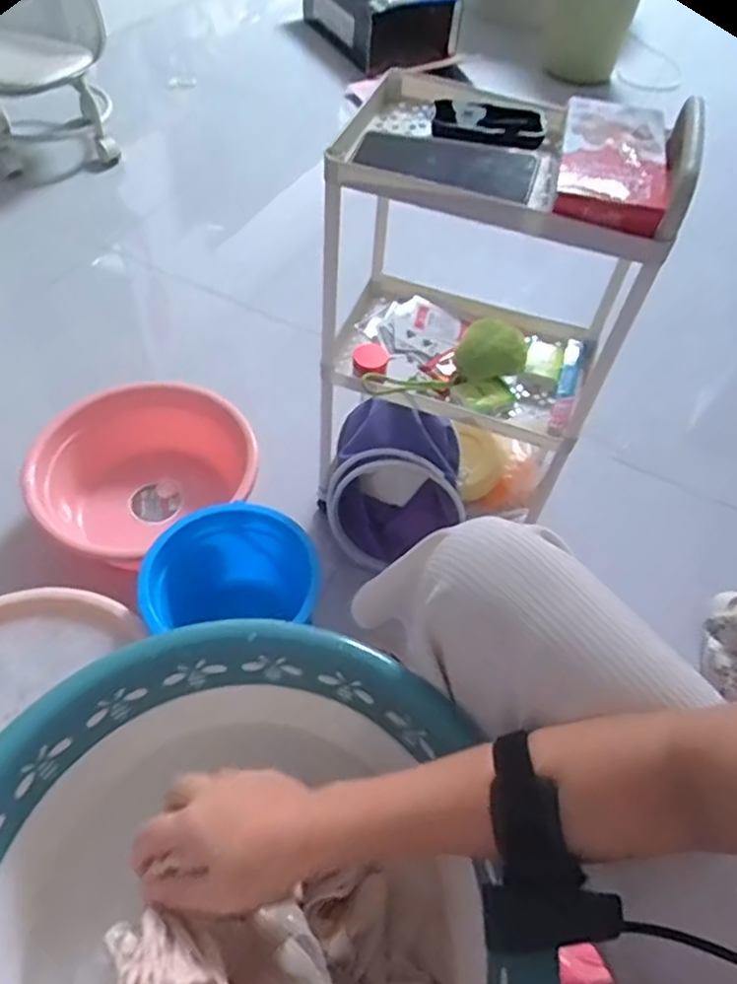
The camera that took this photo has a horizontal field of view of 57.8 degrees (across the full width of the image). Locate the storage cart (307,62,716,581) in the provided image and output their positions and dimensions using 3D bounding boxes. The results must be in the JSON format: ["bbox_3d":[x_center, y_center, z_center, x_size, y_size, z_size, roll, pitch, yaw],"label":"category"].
[{"bbox_3d":[0.112,-0.167,0.793,0.297,0.536,0.247,14,53,6],"label":"storage cart"}]

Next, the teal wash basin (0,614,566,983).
[{"bbox_3d":[-0.091,0.279,0.414,0.339,0.112,0.349,2,53,-3],"label":"teal wash basin"}]

